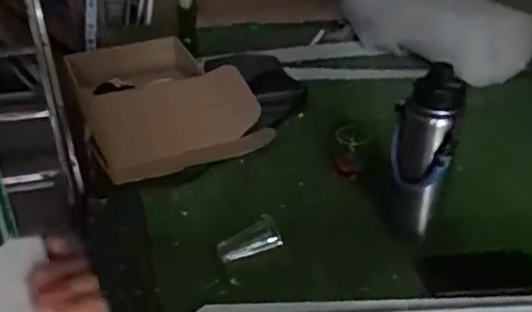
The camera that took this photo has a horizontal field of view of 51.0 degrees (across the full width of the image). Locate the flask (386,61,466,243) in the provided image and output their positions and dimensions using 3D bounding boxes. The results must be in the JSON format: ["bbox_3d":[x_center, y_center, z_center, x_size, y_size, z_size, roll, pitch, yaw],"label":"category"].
[{"bbox_3d":[0.225,0.003,0.808,0.086,0.253,0.081,11,31,19],"label":"flask"}]

